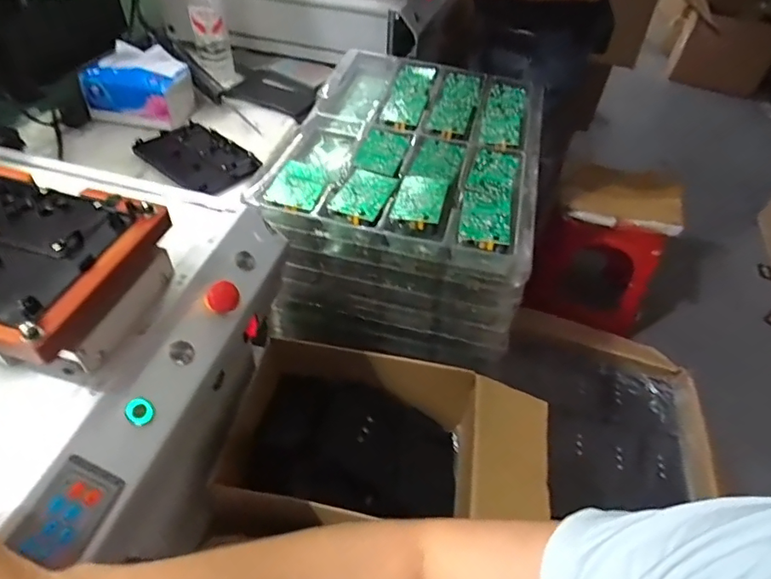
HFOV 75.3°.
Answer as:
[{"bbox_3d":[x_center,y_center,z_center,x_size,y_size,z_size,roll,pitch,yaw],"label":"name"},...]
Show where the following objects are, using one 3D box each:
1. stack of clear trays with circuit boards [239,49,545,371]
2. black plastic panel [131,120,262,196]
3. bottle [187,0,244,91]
[{"bbox_3d":[0.040,-0.143,0.803,0.345,0.242,0.464,12,47,6],"label":"stack of clear trays with circuit boards"},{"bbox_3d":[-0.303,-0.218,0.820,0.201,0.013,0.133,33,53,23],"label":"black plastic panel"},{"bbox_3d":[-0.329,-0.501,0.948,0.073,0.239,0.082,-10,49,-15],"label":"bottle"}]

